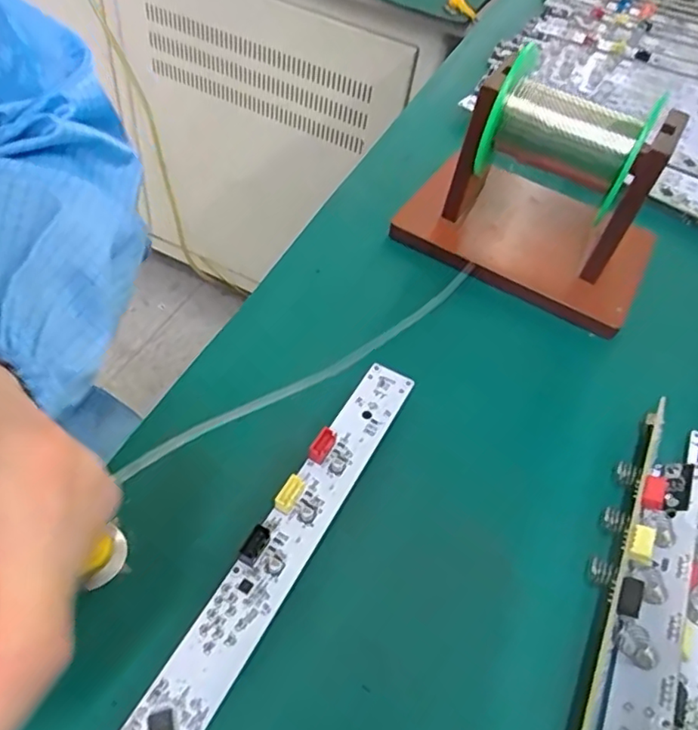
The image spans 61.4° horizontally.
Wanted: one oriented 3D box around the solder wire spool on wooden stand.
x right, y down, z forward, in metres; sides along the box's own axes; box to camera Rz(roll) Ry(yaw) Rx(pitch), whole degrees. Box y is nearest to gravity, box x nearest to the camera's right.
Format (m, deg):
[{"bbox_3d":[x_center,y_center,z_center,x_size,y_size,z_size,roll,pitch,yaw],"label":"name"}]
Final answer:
[{"bbox_3d":[0.111,-0.102,0.323,0.136,0.088,0.092,30,54,15],"label":"solder wire spool on wooden stand"}]

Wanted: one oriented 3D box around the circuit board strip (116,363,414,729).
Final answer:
[{"bbox_3d":[-0.050,0.100,0.184,0.022,0.016,0.284,25,52,15],"label":"circuit board strip"}]

